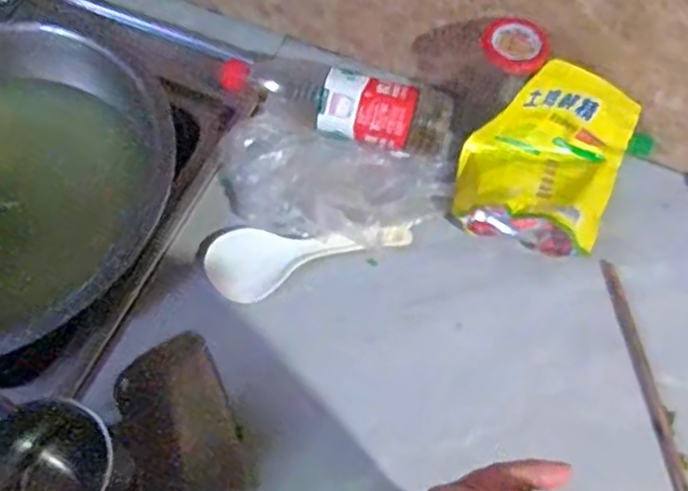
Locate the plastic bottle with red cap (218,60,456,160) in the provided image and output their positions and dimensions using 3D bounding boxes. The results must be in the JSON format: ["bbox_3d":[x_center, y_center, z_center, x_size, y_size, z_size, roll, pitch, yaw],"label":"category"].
[{"bbox_3d":[-0.003,-0.138,0.645,0.232,0.053,0.058,11,62,4],"label":"plastic bottle with red cap"}]

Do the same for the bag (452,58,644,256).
[{"bbox_3d":[0.193,-0.081,0.620,0.152,0.086,0.156,20,63,9],"label":"bag"}]

